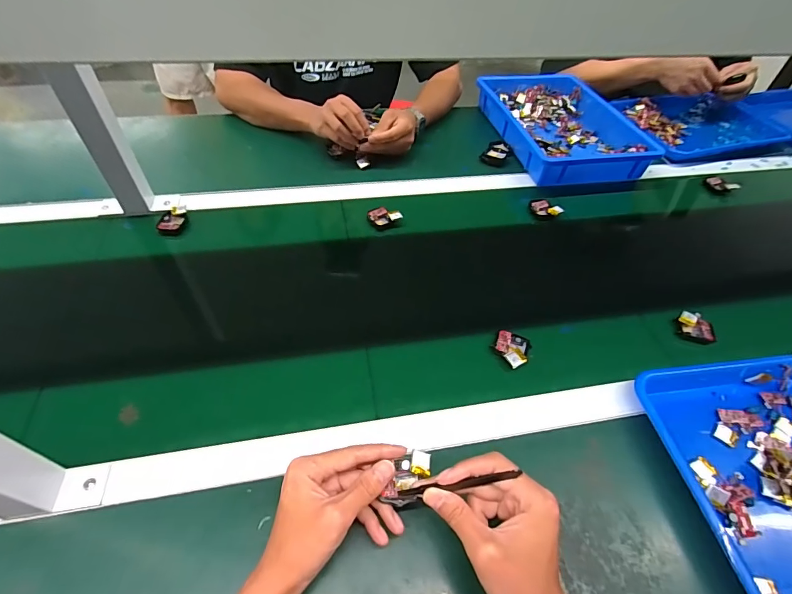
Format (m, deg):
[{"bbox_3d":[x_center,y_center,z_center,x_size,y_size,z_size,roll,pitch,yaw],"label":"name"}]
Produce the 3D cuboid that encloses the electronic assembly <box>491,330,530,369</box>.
[{"bbox_3d":[0.145,0.067,0.503,0.042,0.015,0.049,22,53,14],"label":"electronic assembly"}]

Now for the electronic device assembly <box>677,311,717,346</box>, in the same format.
[{"bbox_3d":[0.410,0.042,0.546,0.040,0.020,0.042,2,51,-2],"label":"electronic device assembly"}]

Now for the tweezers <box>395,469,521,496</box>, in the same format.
[{"bbox_3d":[0.049,0.152,0.323,0.103,0.009,0.007,-18,48,17],"label":"tweezers"}]

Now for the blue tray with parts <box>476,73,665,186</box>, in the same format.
[{"bbox_3d":[0.359,-0.373,0.855,0.278,0.048,0.367,-7,48,-12],"label":"blue tray with parts"}]

